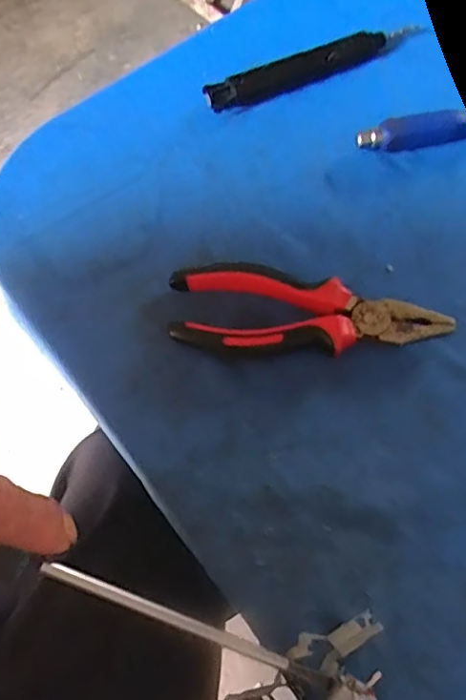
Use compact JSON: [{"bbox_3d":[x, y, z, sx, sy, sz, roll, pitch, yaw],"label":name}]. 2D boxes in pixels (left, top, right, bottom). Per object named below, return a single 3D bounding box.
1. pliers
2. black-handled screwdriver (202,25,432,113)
[{"bbox_3d":[0.042,-0.019,0.324,0.155,0.023,0.052,7,69,5],"label":"pliers"},{"bbox_3d":[0.064,-0.205,0.396,0.174,0.013,0.020,-22,69,-6],"label":"black-handled screwdriver"}]

